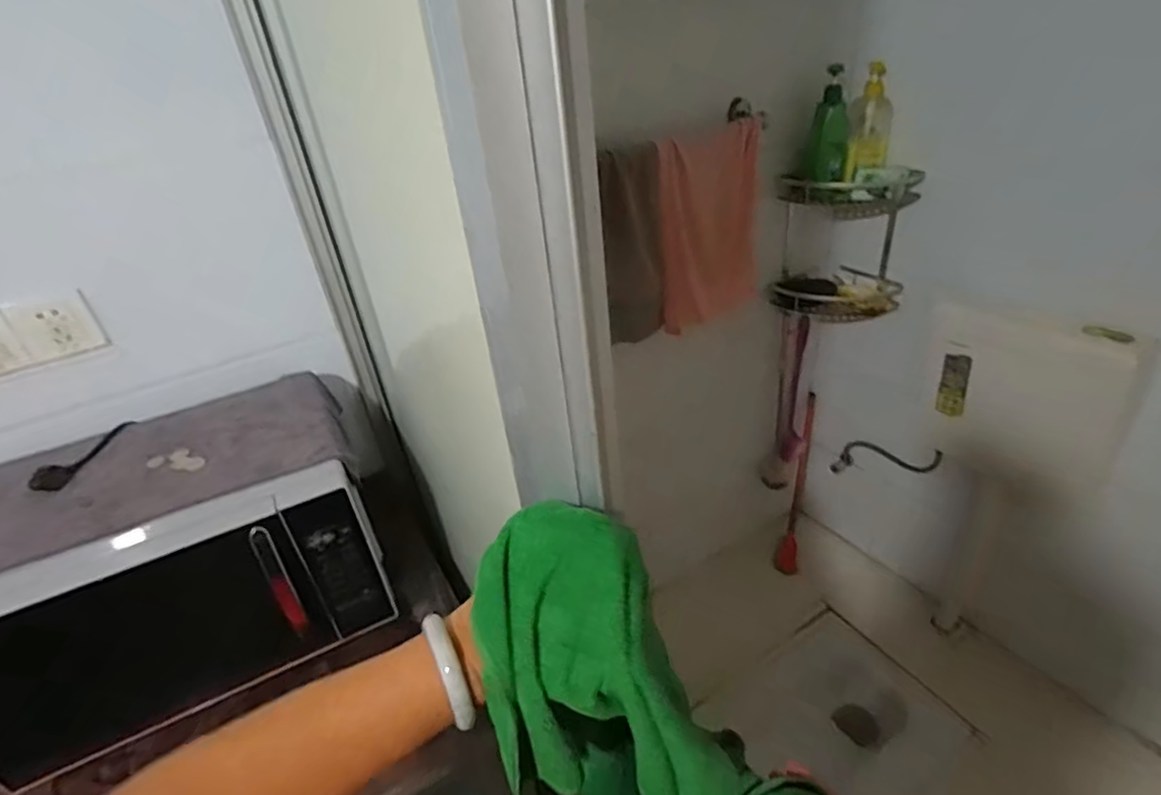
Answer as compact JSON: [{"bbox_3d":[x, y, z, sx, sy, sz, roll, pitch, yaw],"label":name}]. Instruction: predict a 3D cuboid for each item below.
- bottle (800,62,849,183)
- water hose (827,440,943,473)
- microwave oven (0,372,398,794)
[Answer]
[{"bbox_3d":[0.514,-0.563,1.272,0.086,0.204,0.081,9,36,22],"label":"bottle"},{"bbox_3d":[0.821,0.166,1.661,0.035,0.088,0.314,-30,15,-32],"label":"water hose"},{"bbox_3d":[-0.520,0.210,0.816,0.459,0.259,0.351,-20,35,-20],"label":"microwave oven"}]

